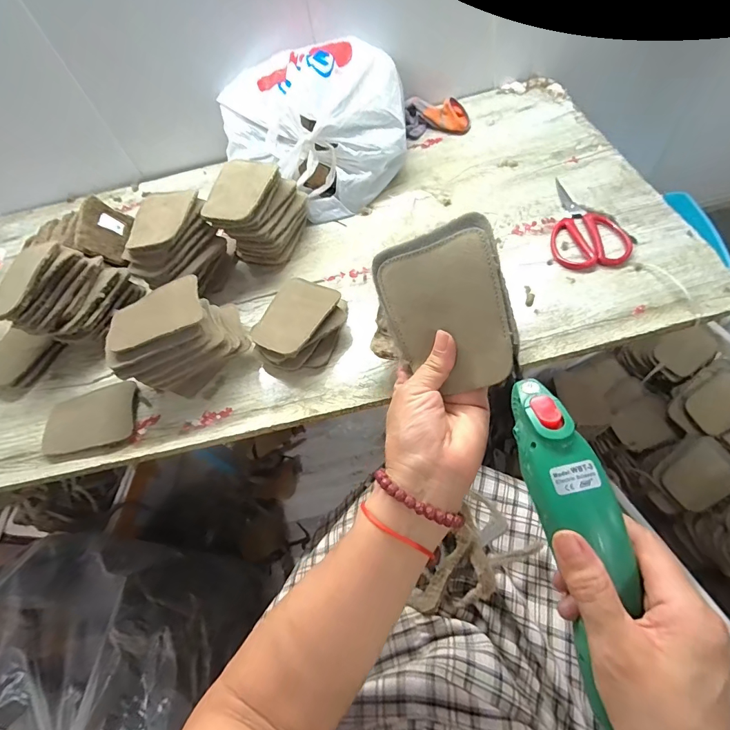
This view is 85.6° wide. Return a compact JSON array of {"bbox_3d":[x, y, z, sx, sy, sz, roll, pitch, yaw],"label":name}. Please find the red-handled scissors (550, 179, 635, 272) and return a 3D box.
[{"bbox_3d":[0.303,-0.209,0.569,0.093,0.018,0.181,-8,60,0],"label":"red-handled scissors"}]

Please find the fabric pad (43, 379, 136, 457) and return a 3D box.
[{"bbox_3d":[-0.355,0.067,0.509,0.113,0.012,0.081,-11,61,-2],"label":"fabric pad"}]

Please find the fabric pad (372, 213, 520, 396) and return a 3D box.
[{"bbox_3d":[0.061,-0.041,0.298,0.091,0.010,0.122,-18,86,28],"label":"fabric pad"}]

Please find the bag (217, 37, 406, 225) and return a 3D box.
[{"bbox_3d":[-0.080,-0.411,0.653,0.243,0.158,0.284,-40,65,-17],"label":"bag"}]

